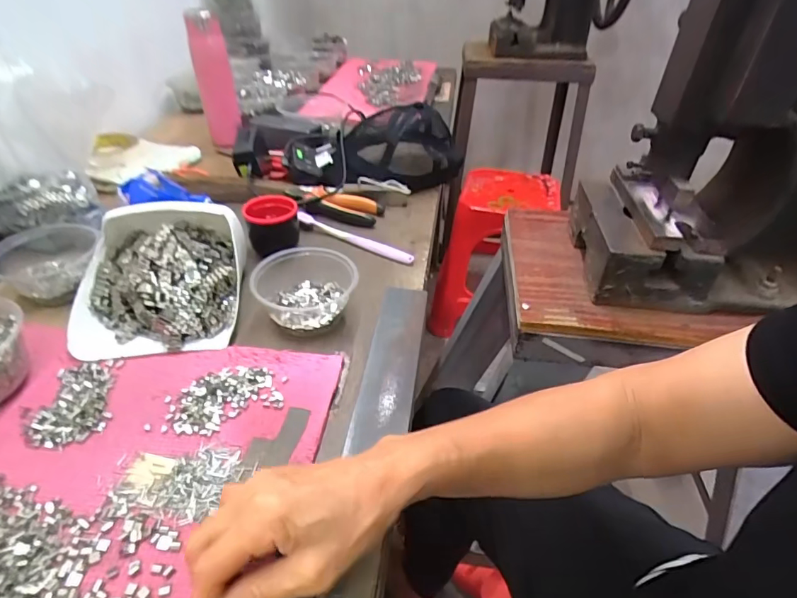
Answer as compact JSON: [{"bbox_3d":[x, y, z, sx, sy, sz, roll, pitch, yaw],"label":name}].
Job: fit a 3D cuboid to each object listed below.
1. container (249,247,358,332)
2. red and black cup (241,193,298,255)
[{"bbox_3d":[-0.100,-0.009,0.491,0.111,0.050,0.093,-2,39,-5],"label":"container"},{"bbox_3d":[-0.159,-0.093,0.584,0.065,0.053,0.061,-9,40,-13],"label":"red and black cup"}]

